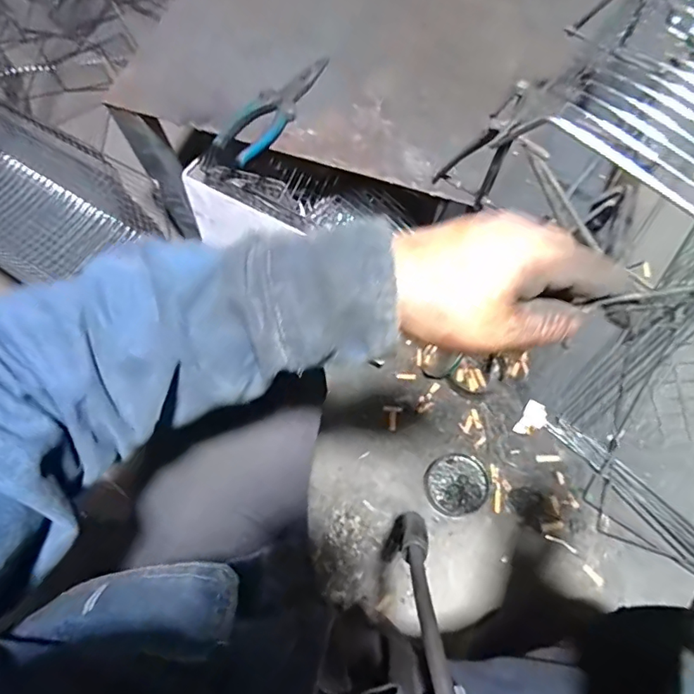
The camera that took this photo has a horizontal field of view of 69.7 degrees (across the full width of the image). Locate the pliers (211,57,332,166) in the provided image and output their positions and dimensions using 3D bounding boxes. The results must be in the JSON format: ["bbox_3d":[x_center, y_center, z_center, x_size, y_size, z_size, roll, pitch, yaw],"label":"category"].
[{"bbox_3d":[-0.088,-0.291,0.607,0.055,0.022,0.183,30,72,12],"label":"pliers"}]

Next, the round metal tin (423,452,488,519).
[{"bbox_3d":[0.176,0.221,0.804,0.098,0.033,0.095,0,68,1],"label":"round metal tin"}]

